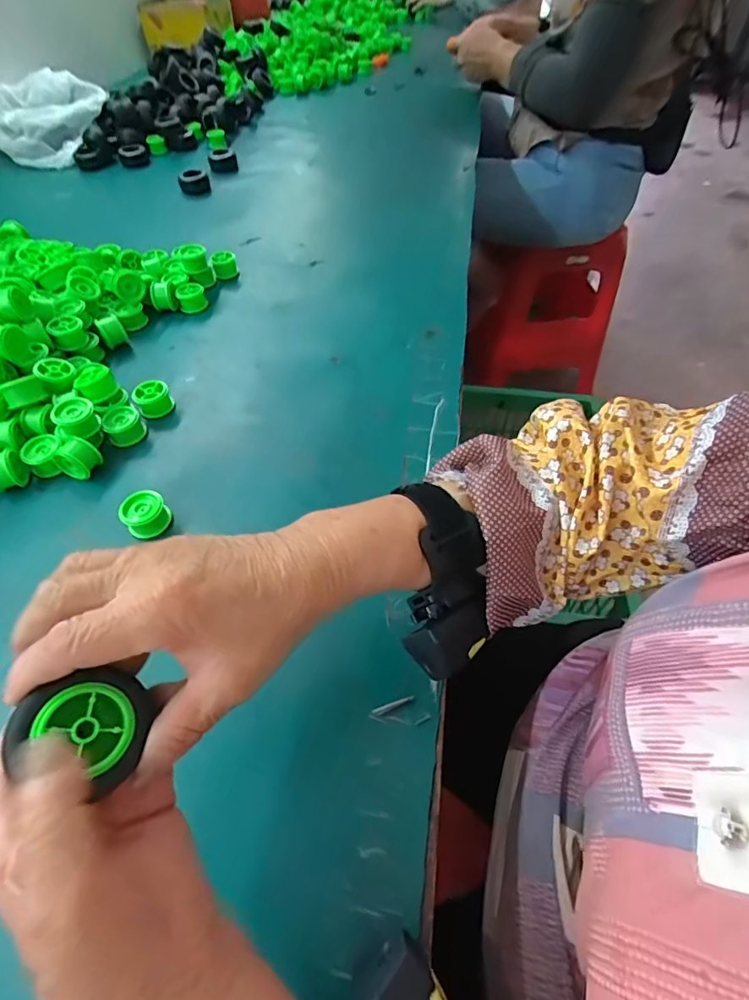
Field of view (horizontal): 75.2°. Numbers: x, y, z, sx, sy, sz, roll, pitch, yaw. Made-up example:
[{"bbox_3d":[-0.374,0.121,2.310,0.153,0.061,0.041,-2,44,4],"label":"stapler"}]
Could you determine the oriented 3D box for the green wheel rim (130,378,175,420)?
[{"bbox_3d":[-0.218,-0.098,0.481,0.033,0.031,0.026,-26,57,-17],"label":"green wheel rim"}]

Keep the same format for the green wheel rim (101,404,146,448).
[{"bbox_3d":[-0.235,-0.069,0.457,0.032,0.030,0.029,-30,58,-20],"label":"green wheel rim"}]

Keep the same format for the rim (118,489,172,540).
[{"bbox_3d":[-0.185,0.011,0.394,0.033,0.029,0.026,-35,60,-22],"label":"rim"}]

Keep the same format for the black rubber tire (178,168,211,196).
[{"bbox_3d":[-0.300,-0.528,0.809,0.047,0.020,0.054,-20,55,-13],"label":"black rubber tire"}]

